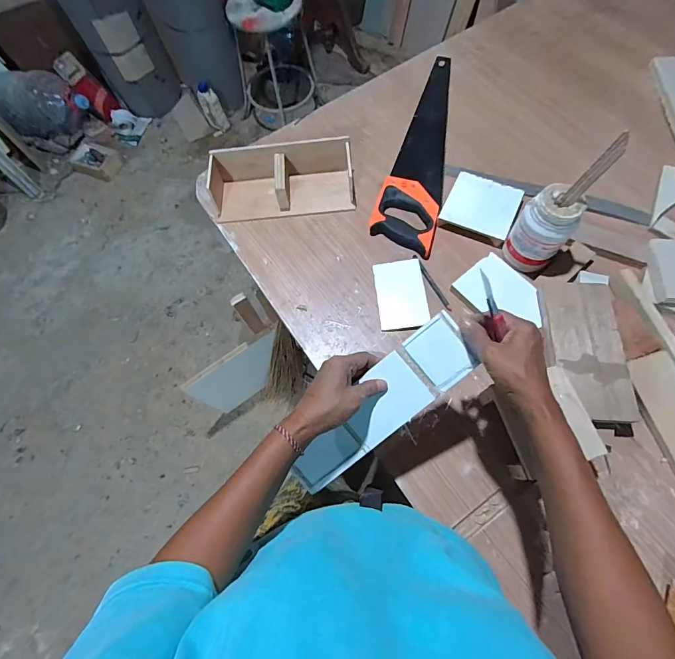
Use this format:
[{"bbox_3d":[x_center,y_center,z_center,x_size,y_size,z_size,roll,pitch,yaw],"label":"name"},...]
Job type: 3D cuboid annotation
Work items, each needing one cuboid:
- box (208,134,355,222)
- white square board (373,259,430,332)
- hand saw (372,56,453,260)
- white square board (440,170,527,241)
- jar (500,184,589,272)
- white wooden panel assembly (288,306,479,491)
[{"bbox_3d":[-0.106,-0.285,0.693,0.263,0.067,0.121,-7,68,2],"label":"box"},{"bbox_3d":[0.105,-0.059,0.622,0.078,0.012,0.126,-5,68,3],"label":"white square board"},{"bbox_3d":[0.177,-0.374,0.740,0.112,0.024,0.513,14,70,10],"label":"hand saw"},{"bbox_3d":[0.257,-0.219,0.669,0.117,0.025,0.113,23,72,13],"label":"white square board"},{"bbox_3d":[0.316,-0.153,0.580,0.074,0.128,0.077,-41,70,-12],"label":"jar"},{"bbox_3d":[0.046,0.088,0.431,0.247,0.007,0.070,-41,92,6],"label":"white wooden panel assembly"}]

